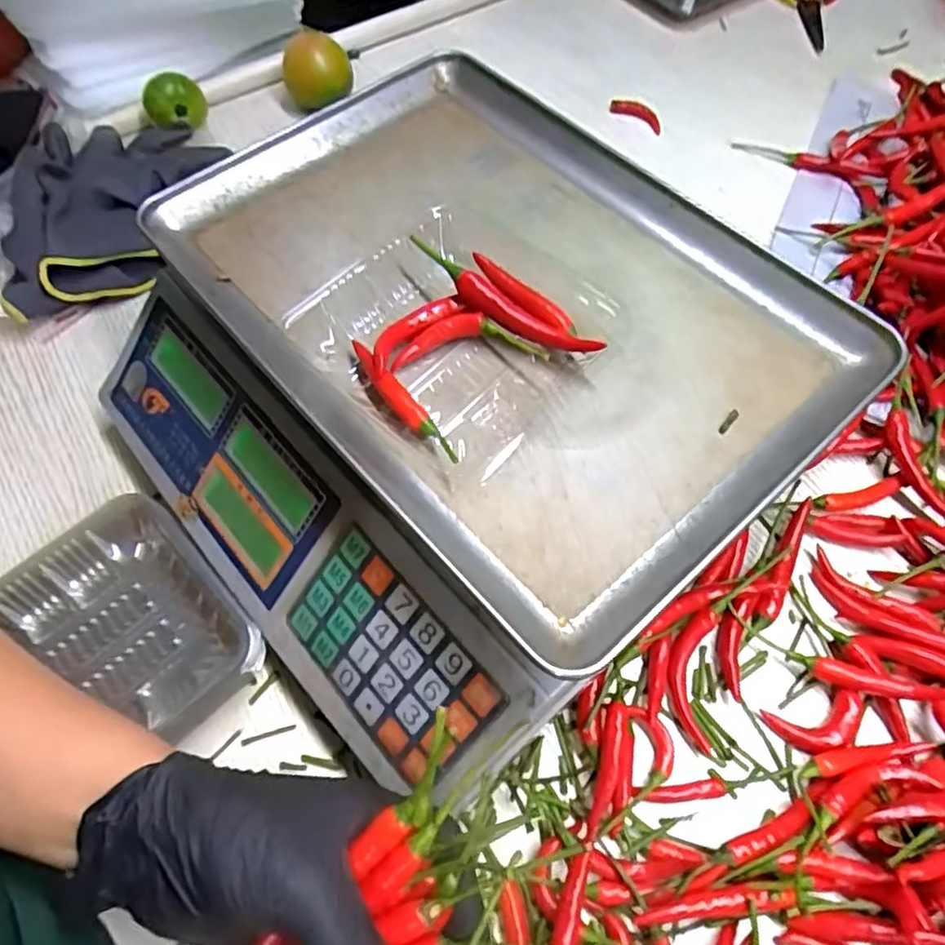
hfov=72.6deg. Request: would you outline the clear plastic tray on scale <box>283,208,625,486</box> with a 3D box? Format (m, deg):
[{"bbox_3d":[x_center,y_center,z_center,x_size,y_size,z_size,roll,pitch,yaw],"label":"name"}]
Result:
[{"bbox_3d":[-0.004,-0.071,0.307,0.120,0.026,0.124,38,69,18],"label":"clear plastic tray on scale"}]

